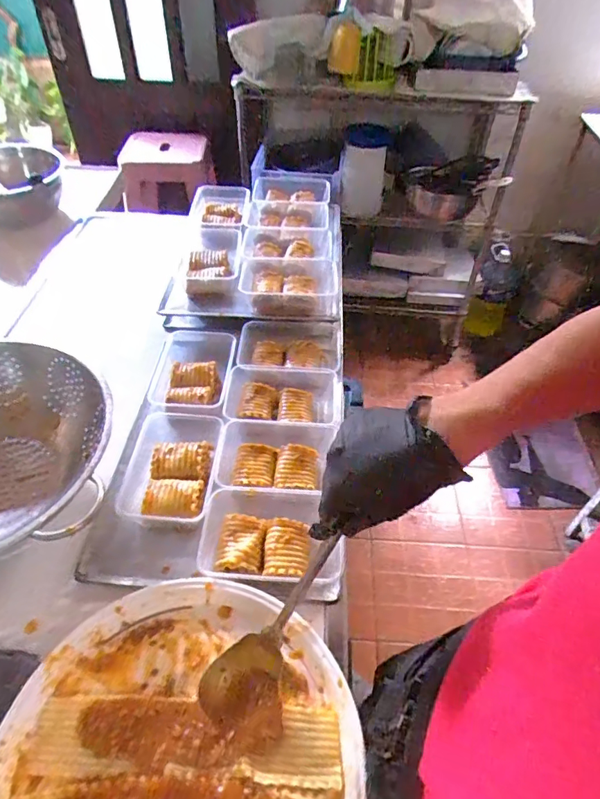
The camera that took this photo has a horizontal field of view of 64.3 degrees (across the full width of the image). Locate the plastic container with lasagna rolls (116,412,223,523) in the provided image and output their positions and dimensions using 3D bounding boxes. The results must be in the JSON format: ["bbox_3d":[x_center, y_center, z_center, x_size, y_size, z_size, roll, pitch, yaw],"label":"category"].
[{"bbox_3d":[-0.182,0.105,0.681,0.126,0.055,0.179,3,49,0],"label":"plastic container with lasagna rolls"}]

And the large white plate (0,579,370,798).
[{"bbox_3d":[-0.116,0.355,0.459,0.341,0.035,0.336,1,49,-1],"label":"large white plate"}]

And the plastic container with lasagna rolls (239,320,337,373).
[{"bbox_3d":[-0.019,-0.073,0.844,0.172,0.073,0.117,4,49,1],"label":"plastic container with lasagna rolls"}]

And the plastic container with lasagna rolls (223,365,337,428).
[{"bbox_3d":[-0.027,0.001,0.775,0.179,0.050,0.100,3,49,0],"label":"plastic container with lasagna rolls"}]

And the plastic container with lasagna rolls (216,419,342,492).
[{"bbox_3d":[-0.034,0.089,0.697,0.167,0.045,0.117,1,49,-2],"label":"plastic container with lasagna rolls"}]

